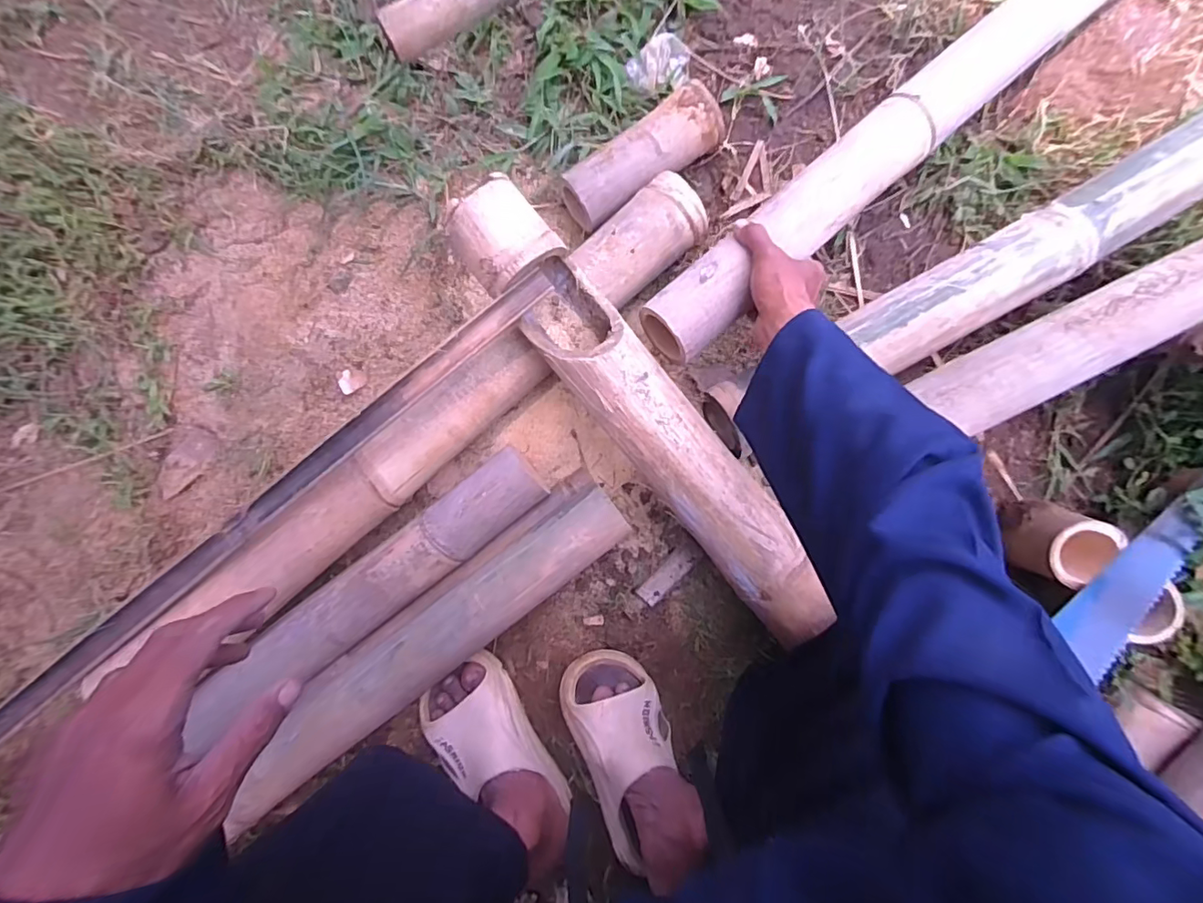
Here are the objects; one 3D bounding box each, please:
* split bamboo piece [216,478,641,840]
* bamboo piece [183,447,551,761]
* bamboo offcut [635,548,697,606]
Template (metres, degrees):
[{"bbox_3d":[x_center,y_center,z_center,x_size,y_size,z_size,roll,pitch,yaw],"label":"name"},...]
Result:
[{"bbox_3d":[-0.189,0.208,0.608,0.493,0.084,0.095,-39,91,-2],"label":"split bamboo piece"},{"bbox_3d":[-0.252,0.149,0.606,0.417,0.066,0.077,-37,91,-4],"label":"bamboo piece"},{"bbox_3d":[0.082,0.156,0.665,0.083,0.006,0.033,-45,91,2],"label":"bamboo offcut"}]

